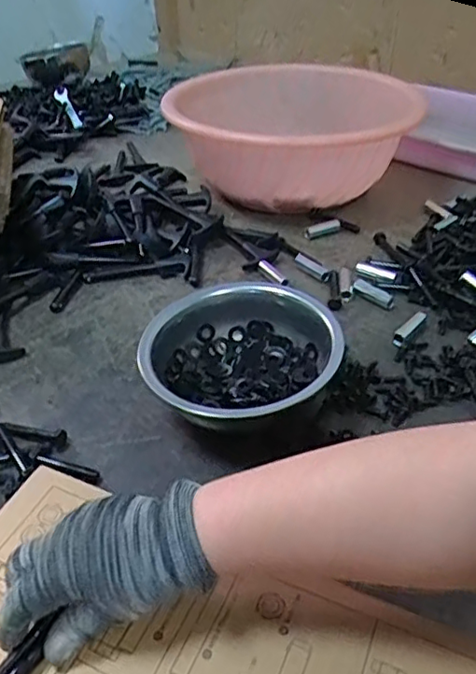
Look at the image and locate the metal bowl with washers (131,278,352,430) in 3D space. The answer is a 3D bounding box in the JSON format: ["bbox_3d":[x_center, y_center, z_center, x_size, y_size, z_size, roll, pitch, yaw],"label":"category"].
[{"bbox_3d":[0.000,0.019,0.534,0.165,0.076,0.164,0,38,0],"label":"metal bowl with washers"}]

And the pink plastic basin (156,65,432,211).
[{"bbox_3d":[0.077,-0.294,0.875,0.308,0.156,0.393,14,40,18],"label":"pink plastic basin"}]

